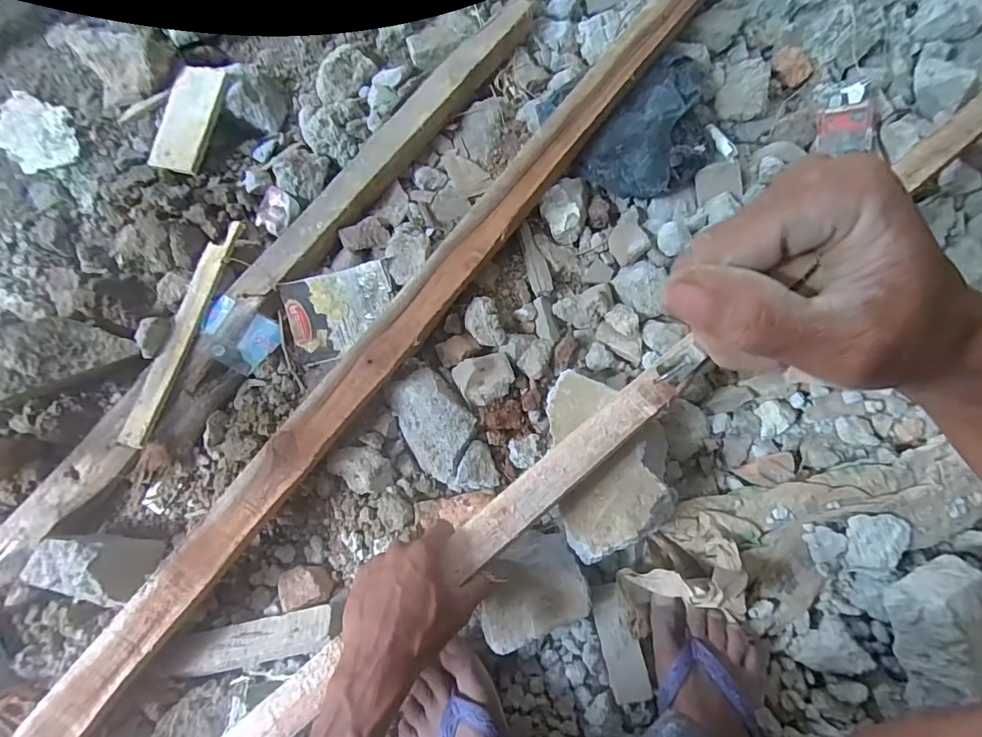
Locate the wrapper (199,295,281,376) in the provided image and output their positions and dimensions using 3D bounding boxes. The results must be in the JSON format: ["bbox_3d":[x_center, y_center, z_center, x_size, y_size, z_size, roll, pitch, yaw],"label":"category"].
[{"bbox_3d":[-0.314,-0.038,0.598,0.085,0.030,0.073,27,82,8],"label":"wrapper"}]

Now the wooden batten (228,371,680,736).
[{"bbox_3d":[-0.145,0.265,0.394,0.814,0.013,0.041,-39,79,-11],"label":"wooden batten"}]

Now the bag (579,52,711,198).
[{"bbox_3d":[0.241,-0.332,0.653,0.137,0.048,0.239,35,83,9],"label":"bag"}]

